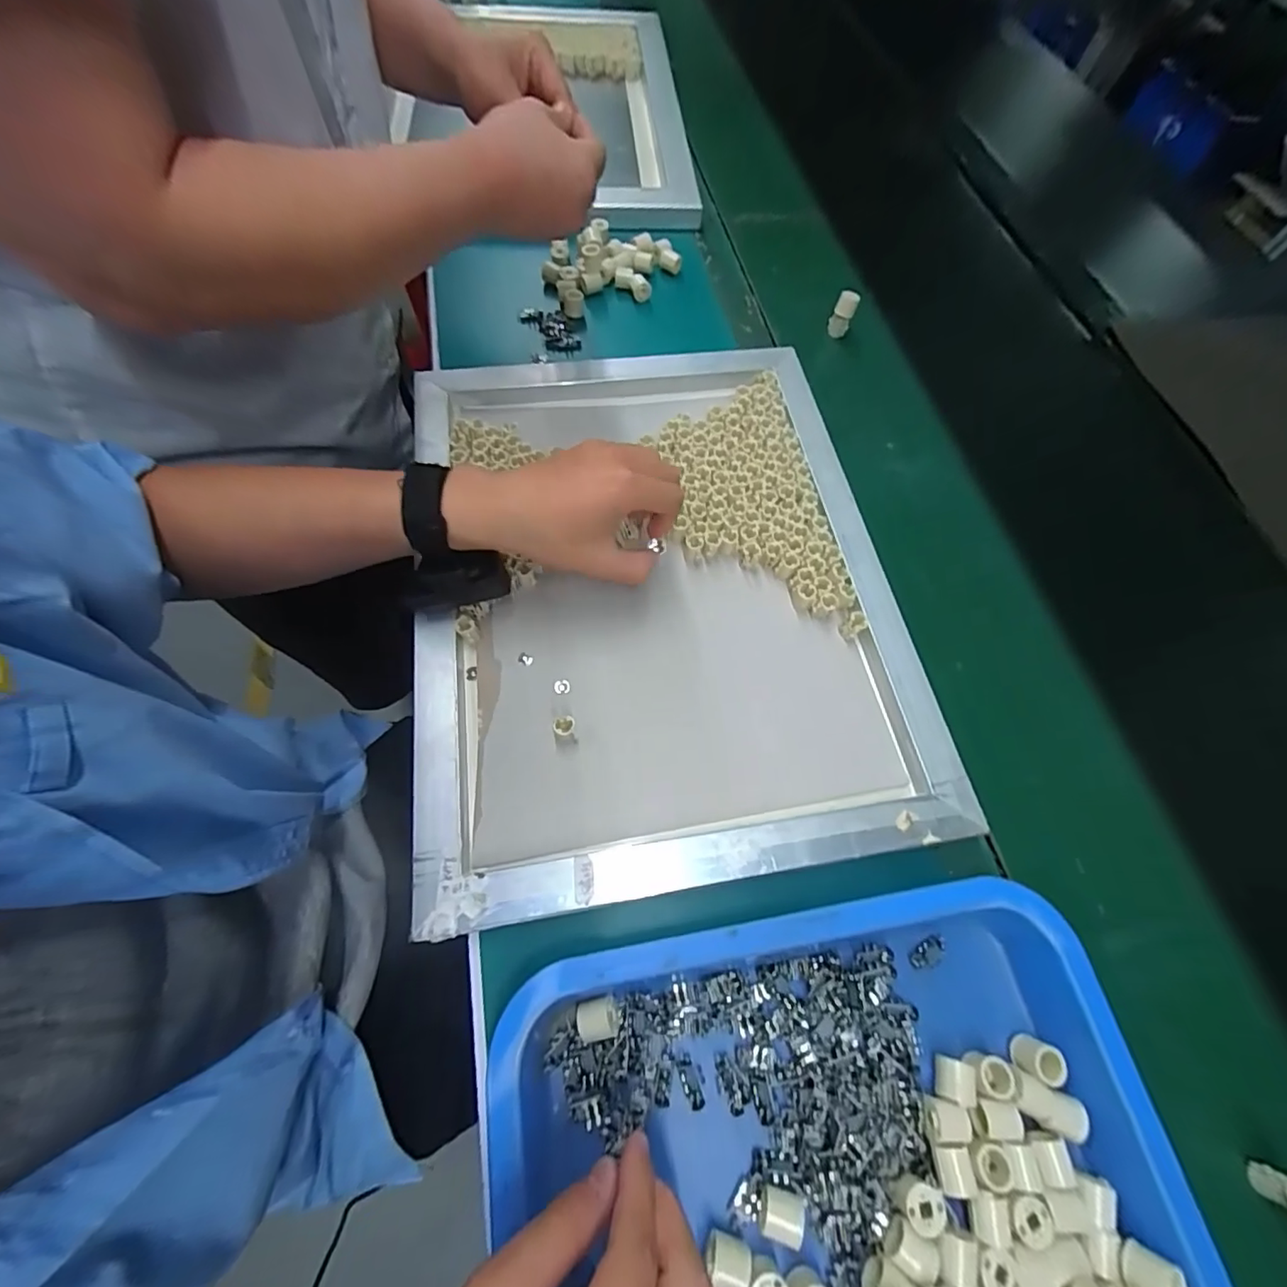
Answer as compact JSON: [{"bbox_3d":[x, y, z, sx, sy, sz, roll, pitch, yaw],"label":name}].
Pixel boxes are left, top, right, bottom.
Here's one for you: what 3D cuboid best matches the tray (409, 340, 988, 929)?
[{"bbox_3d":[0.004,-0.054,0.432,0.351,0.035,0.457,-8,64,-7],"label":"tray"}]

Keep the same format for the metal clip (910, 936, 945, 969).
[{"bbox_3d":[0.178,0.193,0.337,0.026,0.004,0.013,-27,70,-16],"label":"metal clip"}]

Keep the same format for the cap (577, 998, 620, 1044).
[{"bbox_3d":[-0.026,0.213,0.305,0.023,0.014,0.019,-10,67,-9],"label":"cap"}]

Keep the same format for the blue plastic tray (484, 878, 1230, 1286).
[{"bbox_3d":[0.113,0.340,0.241,0.344,0.044,0.397,-6,66,-7],"label":"blue plastic tray"}]

